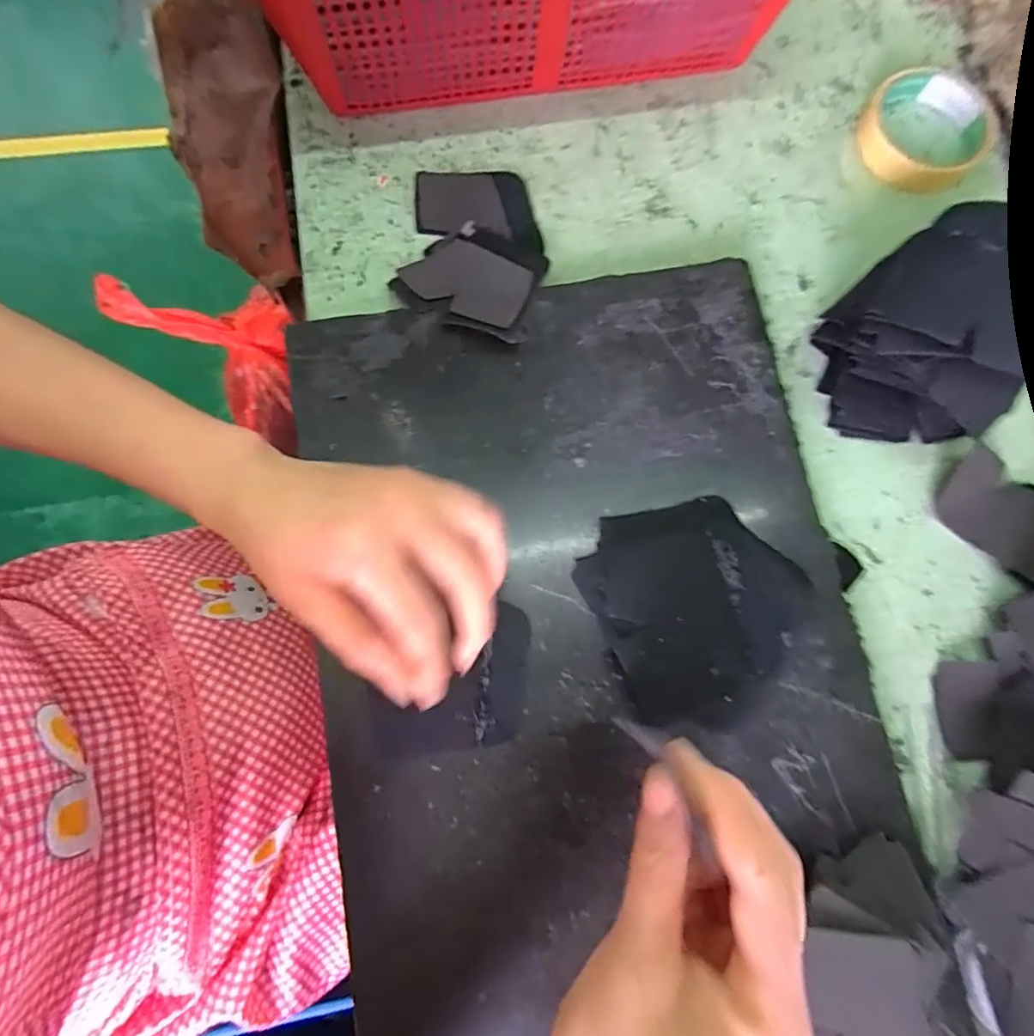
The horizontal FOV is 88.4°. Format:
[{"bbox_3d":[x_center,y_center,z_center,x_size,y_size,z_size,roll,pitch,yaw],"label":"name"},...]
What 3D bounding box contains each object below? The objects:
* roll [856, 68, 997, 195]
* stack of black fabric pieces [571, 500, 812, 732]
[{"bbox_3d":[0.292,-0.279,0.381,0.085,0.018,0.091,1,78,-3],"label":"roll"},{"bbox_3d":[0.099,0.046,0.284,0.110,0.029,0.113,-20,80,-7],"label":"stack of black fabric pieces"}]

